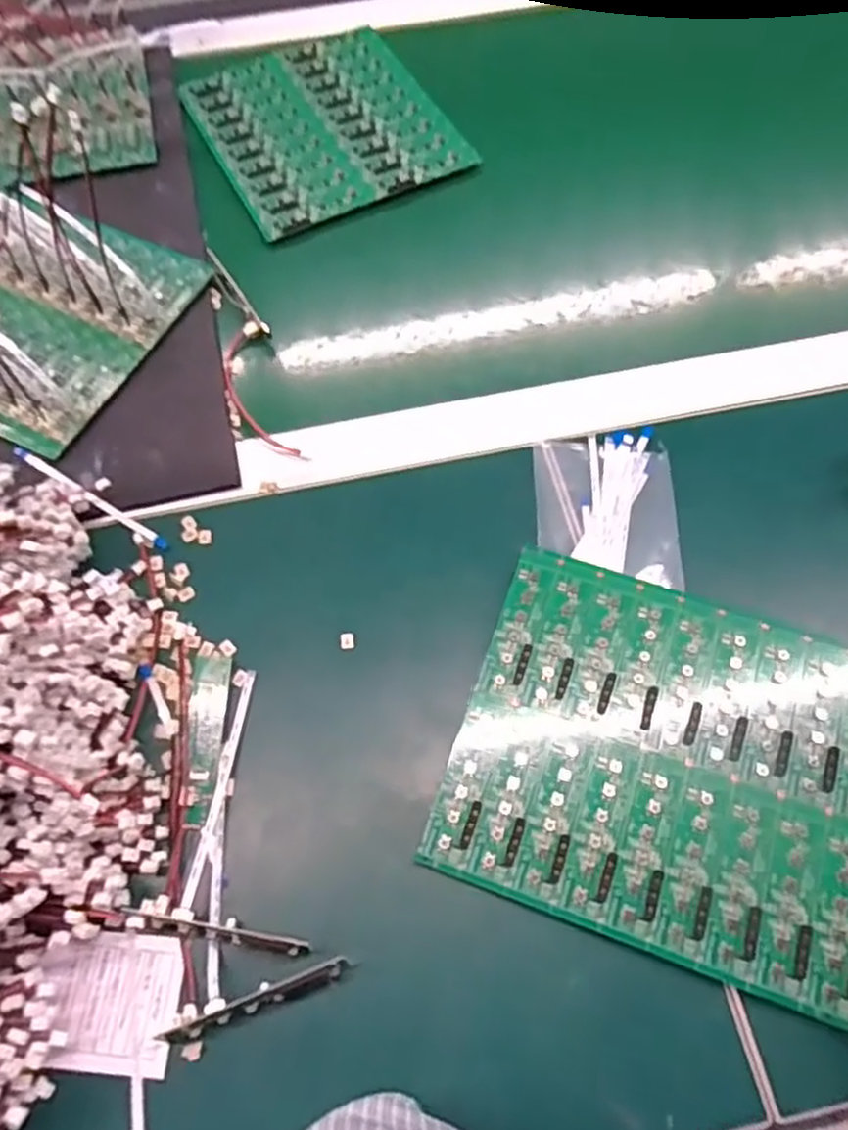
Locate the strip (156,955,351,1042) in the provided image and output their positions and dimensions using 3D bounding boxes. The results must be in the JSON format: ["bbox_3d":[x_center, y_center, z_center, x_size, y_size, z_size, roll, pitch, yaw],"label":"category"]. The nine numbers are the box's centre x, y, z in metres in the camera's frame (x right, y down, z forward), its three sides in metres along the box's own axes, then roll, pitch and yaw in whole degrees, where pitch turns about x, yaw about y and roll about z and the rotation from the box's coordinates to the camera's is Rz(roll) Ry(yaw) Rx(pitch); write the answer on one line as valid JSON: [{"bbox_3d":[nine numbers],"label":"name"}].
[{"bbox_3d":[-0.073,0.191,0.329,0.083,0.021,0.009,-19,65,-8],"label":"strip"}]

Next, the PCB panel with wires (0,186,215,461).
[{"bbox_3d":[-0.294,-0.188,0.488,0.242,0.078,0.175,20,69,13],"label":"PCB panel with wires"}]

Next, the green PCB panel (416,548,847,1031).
[{"bbox_3d":[0.117,0.094,0.367,0.193,0.005,0.168,18,68,10],"label":"green PCB panel"}]

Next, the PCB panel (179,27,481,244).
[{"bbox_3d":[-0.078,-0.344,0.588,0.171,0.010,0.188,-25,66,-11],"label":"PCB panel"}]

